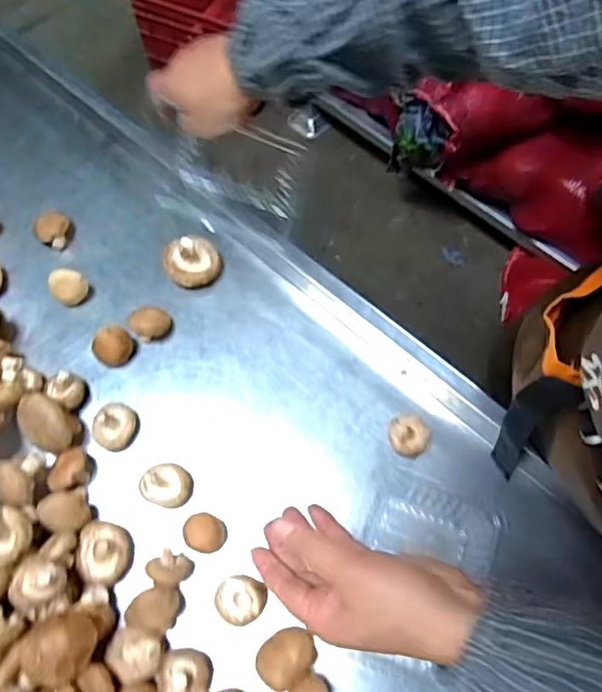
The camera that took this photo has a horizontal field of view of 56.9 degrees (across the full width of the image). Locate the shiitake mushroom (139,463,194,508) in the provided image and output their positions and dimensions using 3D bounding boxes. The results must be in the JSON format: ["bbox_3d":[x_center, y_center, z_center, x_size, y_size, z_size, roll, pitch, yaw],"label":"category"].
[{"bbox_3d":[-0.133,0.137,0.550,0.048,0.020,0.040,15,67,7],"label":"shiitake mushroom"}]

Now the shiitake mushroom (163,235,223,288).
[{"bbox_3d":[-0.129,-0.103,0.657,0.066,0.048,0.056,-12,66,-5],"label":"shiitake mushroom"}]

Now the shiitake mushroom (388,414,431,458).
[{"bbox_3d":[0.113,0.091,0.576,0.043,0.035,0.045,0,66,0],"label":"shiitake mushroom"}]

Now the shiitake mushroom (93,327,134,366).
[{"bbox_3d":[-0.209,0.000,0.617,0.040,0.037,0.031,-35,70,-14],"label":"shiitake mushroom"}]

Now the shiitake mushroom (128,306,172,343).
[{"bbox_3d":[-0.172,-0.025,0.636,0.045,0.023,0.037,24,68,11],"label":"shiitake mushroom"}]

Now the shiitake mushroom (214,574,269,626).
[{"bbox_3d":[-0.056,0.233,0.510,0.046,0.020,0.041,14,66,7],"label":"shiitake mushroom"}]

